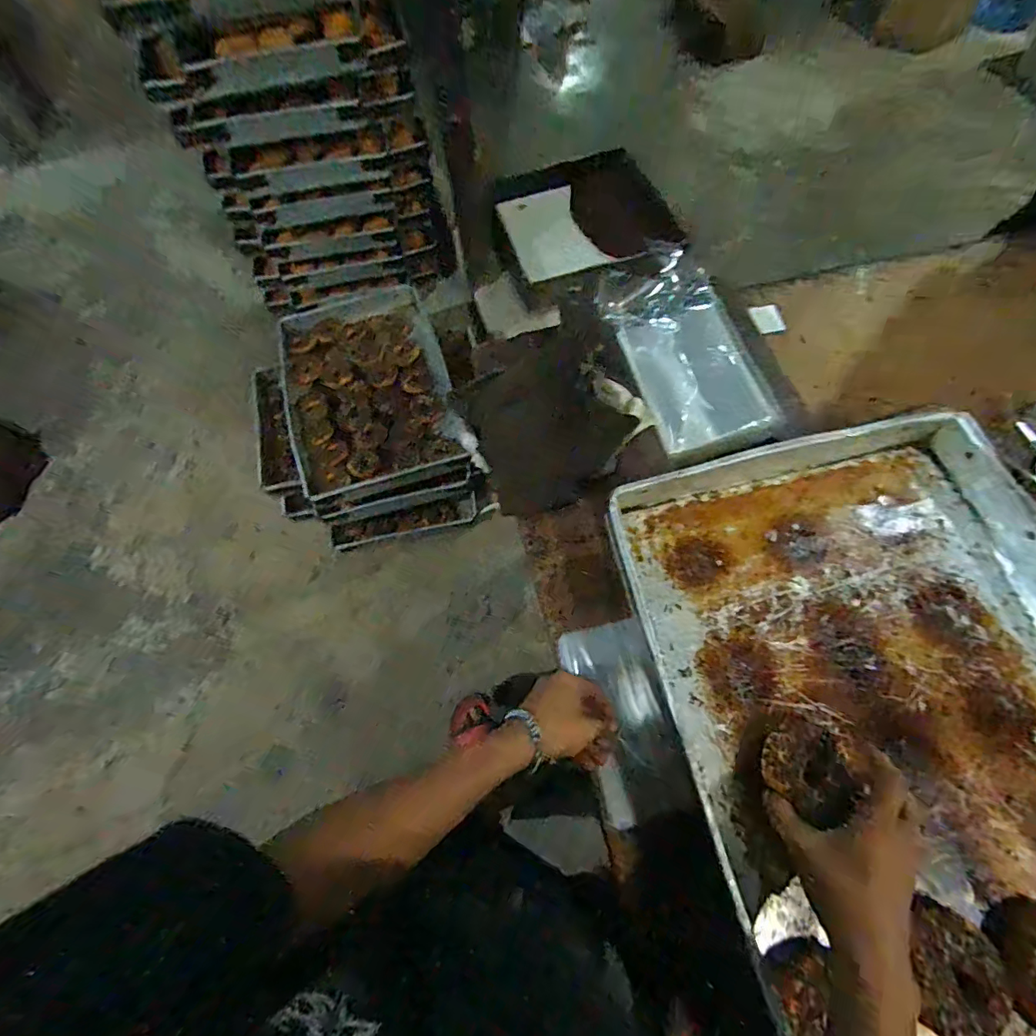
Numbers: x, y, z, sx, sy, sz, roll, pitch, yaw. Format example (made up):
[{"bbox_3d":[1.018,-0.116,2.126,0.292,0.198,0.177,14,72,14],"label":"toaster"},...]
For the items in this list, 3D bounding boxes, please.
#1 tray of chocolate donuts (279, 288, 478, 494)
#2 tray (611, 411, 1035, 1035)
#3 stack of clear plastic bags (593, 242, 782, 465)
[{"bbox_3d":[-0.411,-0.368,1.394,0.416,0.053,0.648,-20,66,-7],"label":"tray of chocolate donuts"},{"bbox_3d":[0.358,0.207,0.465,0.417,0.064,0.650,-14,66,-4],"label":"tray"},{"bbox_3d":[0.206,-0.212,0.649,0.141,0.051,0.285,-20,66,-7],"label":"stack of clear plastic bags"}]

